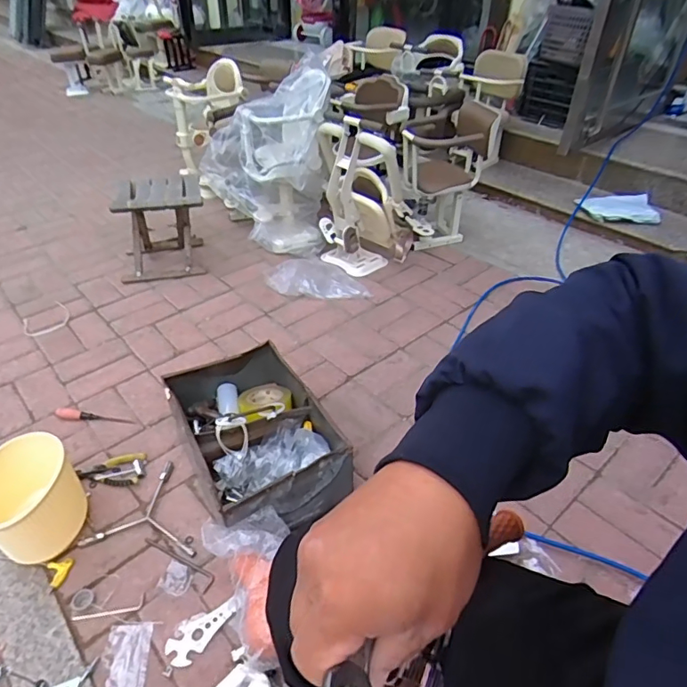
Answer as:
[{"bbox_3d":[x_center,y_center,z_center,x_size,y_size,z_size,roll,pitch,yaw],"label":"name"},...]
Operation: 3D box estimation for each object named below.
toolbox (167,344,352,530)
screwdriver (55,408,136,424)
[{"bbox_3d":[-0.196,0.201,1.127,0.283,0.135,0.429,-21,42,-24],"label":"toolbox"},{"bbox_3d":[-0.629,0.184,1.282,0.204,0.022,0.030,3,38,4],"label":"screwdriver"}]

